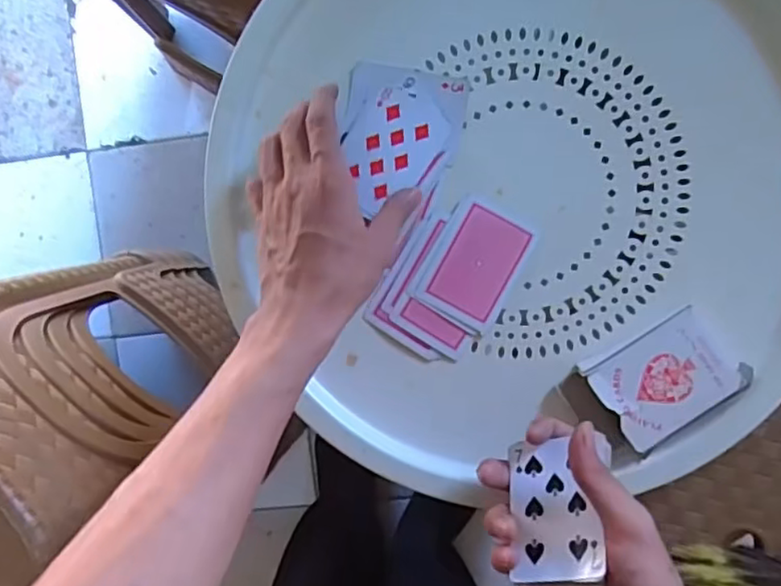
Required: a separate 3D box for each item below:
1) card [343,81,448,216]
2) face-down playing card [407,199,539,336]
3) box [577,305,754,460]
[{"bbox_3d":[0.000,-0.104,0.469,0.062,0.006,0.083,33,95,5],"label":"card"},{"bbox_3d":[0.061,-0.021,0.471,0.062,0.004,0.085,29,95,-1],"label":"face-down playing card"},{"bbox_3d":[0.193,0.059,0.451,0.092,0.024,0.073,-35,88,7],"label":"box"}]

